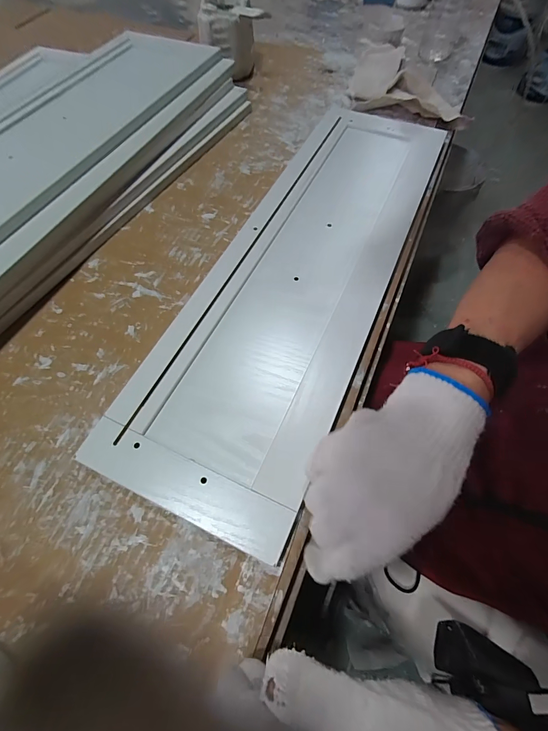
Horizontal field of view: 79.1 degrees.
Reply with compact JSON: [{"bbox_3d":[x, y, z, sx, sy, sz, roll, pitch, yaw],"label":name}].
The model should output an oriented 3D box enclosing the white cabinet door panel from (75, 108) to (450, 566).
[{"bbox_3d":[0.038,-0.127,0.367,0.186,0.013,0.564,22,63,13],"label":"white cabinet door panel"}]

